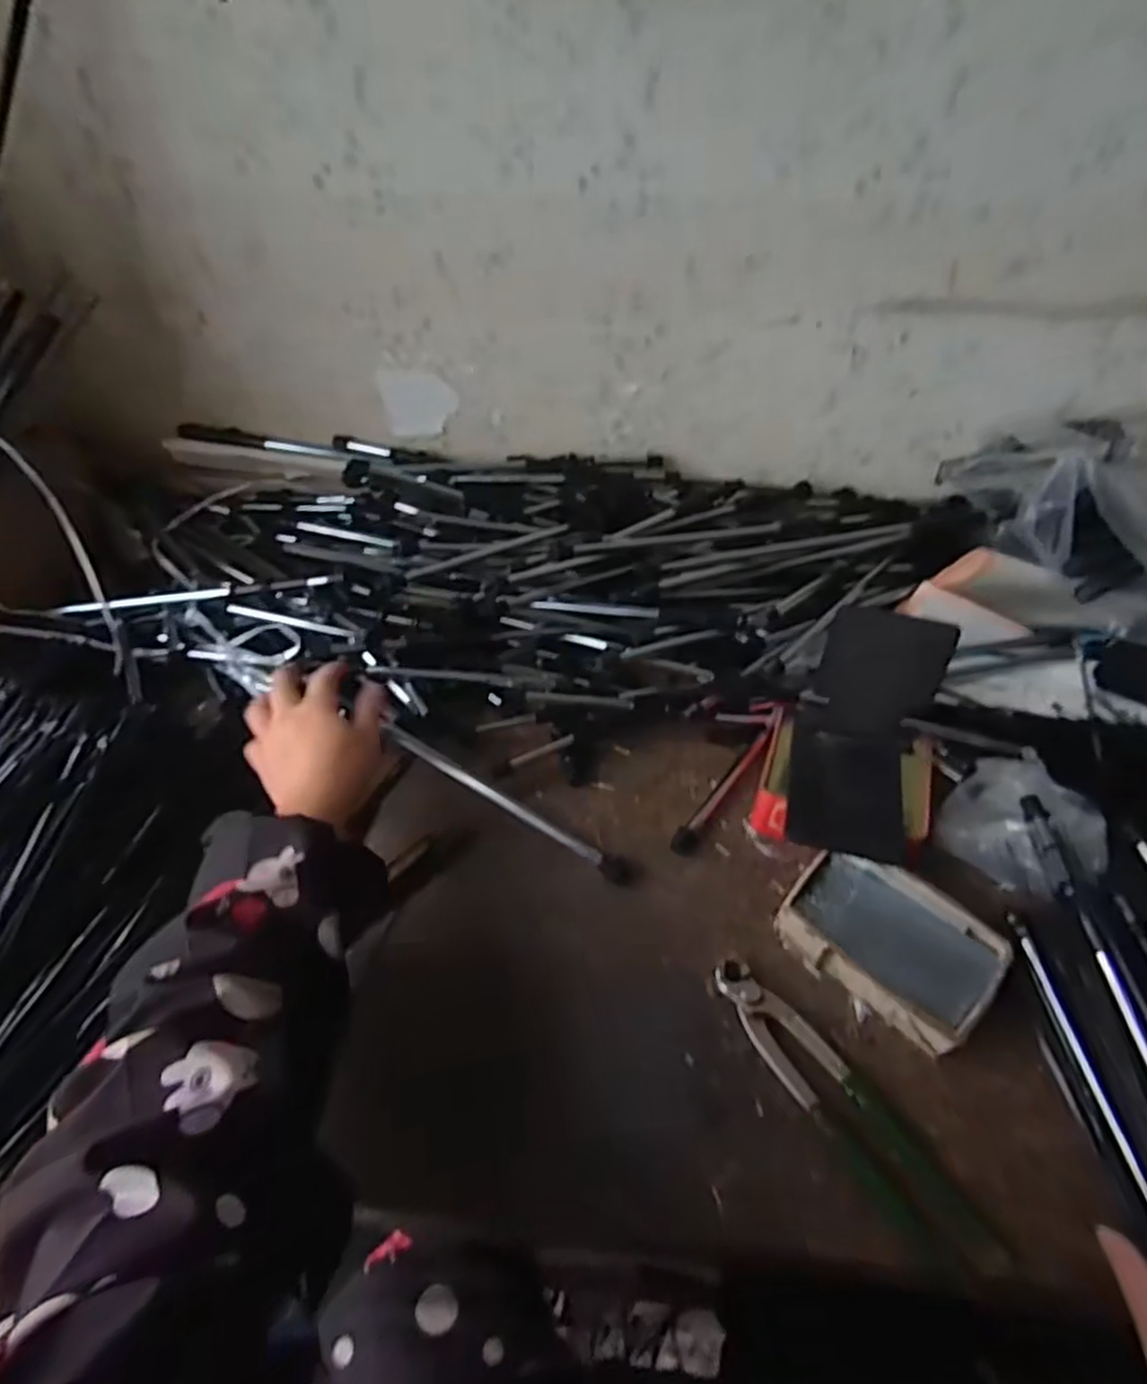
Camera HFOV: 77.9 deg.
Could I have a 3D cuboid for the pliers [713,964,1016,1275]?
[{"bbox_3d":[0.162,0.247,0.425,0.042,0.018,0.198,-30,56,-23],"label":"pliers"}]

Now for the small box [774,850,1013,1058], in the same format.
[{"bbox_3d":[0.213,0.167,0.481,0.126,0.039,0.090,35,58,26],"label":"small box"}]

